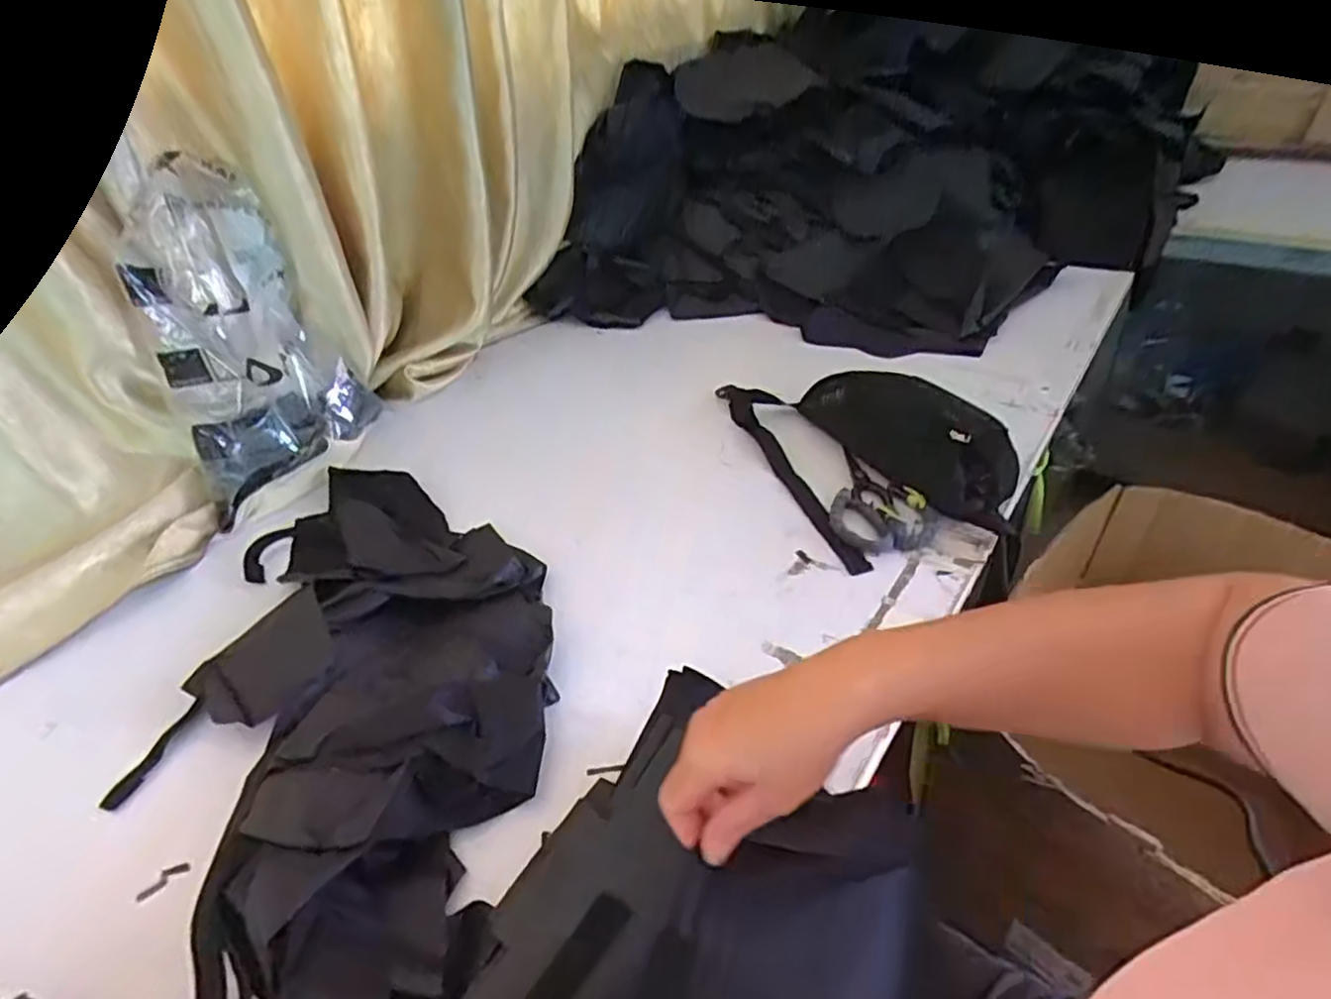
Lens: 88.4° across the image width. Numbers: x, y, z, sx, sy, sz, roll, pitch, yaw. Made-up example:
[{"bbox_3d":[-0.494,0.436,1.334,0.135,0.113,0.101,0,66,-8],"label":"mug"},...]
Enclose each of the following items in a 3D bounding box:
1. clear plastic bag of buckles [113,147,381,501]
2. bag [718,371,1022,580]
[{"bbox_3d":[-0.493,-0.209,0.813,0.110,0.358,0.232,-11,21,31],"label":"clear plastic bag of buckles"},{"bbox_3d":[0.242,-0.083,0.790,0.247,0.068,0.363,-15,40,-11],"label":"bag"}]

